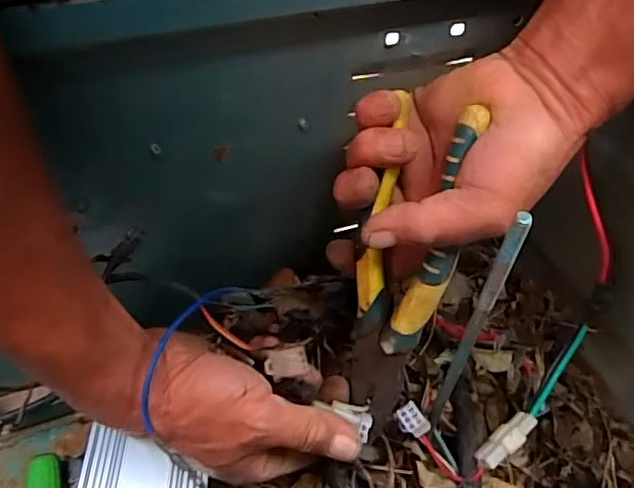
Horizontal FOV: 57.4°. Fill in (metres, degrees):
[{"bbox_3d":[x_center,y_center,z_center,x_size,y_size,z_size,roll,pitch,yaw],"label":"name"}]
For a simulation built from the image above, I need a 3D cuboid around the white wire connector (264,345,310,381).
[{"bbox_3d":[-0.016,0.064,0.311,0.023,0.016,0.012,2,48,-3],"label":"white wire connector"}]

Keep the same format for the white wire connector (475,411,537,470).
[{"bbox_3d":[0.118,0.121,0.360,0.042,0.012,0.016,-40,60,-9],"label":"white wire connector"}]

